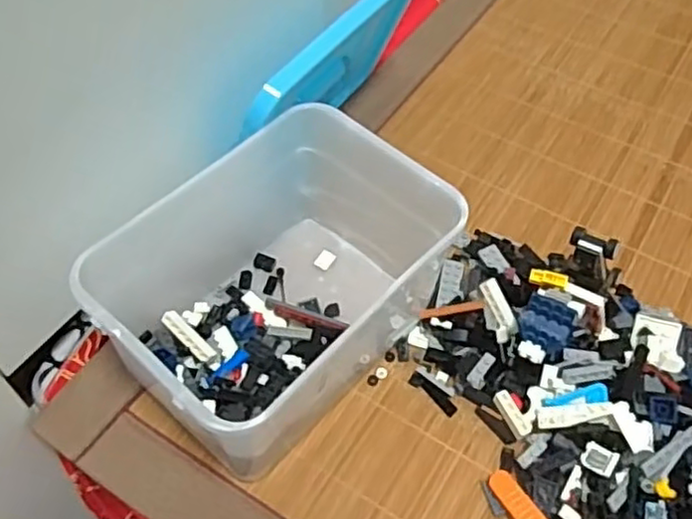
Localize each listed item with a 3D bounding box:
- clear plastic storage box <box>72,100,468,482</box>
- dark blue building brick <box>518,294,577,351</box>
[{"bbox_3d":[-0.044,0.022,0.465,0.152,0.124,0.208,36,61,23],"label":"clear plastic storage box"},{"bbox_3d":[0.132,0.042,0.458,0.031,0.012,0.031,24,57,17],"label":"dark blue building brick"}]

